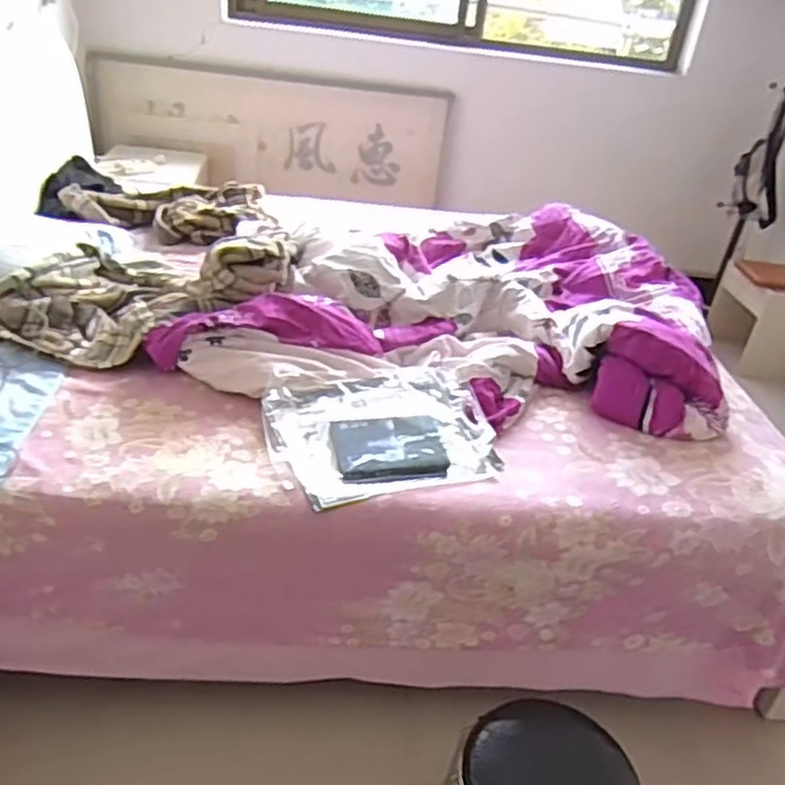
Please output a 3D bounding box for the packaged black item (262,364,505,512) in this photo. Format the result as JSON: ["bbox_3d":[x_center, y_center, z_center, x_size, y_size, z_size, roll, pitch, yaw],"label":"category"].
[{"bbox_3d":[-0.019,0.073,1.448,0.429,0.034,0.321,-9,45,-17],"label":"packaged black item"}]

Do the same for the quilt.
[{"bbox_3d":[0.215,-0.256,1.907,1.127,0.189,1.163,13,30,8],"label":"quilt"}]

